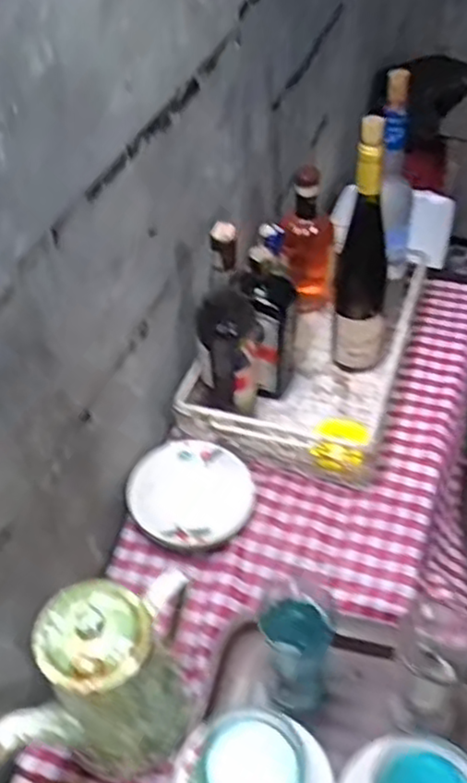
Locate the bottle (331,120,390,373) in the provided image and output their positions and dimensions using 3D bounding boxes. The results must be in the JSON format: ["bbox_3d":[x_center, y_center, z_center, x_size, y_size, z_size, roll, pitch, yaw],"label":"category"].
[{"bbox_3d":[0.164,-0.161,0.882,0.069,0.348,0.065,1,46,6],"label":"bottle"}]

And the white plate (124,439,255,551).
[{"bbox_3d":[-0.051,0.123,0.852,0.143,0.034,0.142,-3,46,3],"label":"white plate"}]

